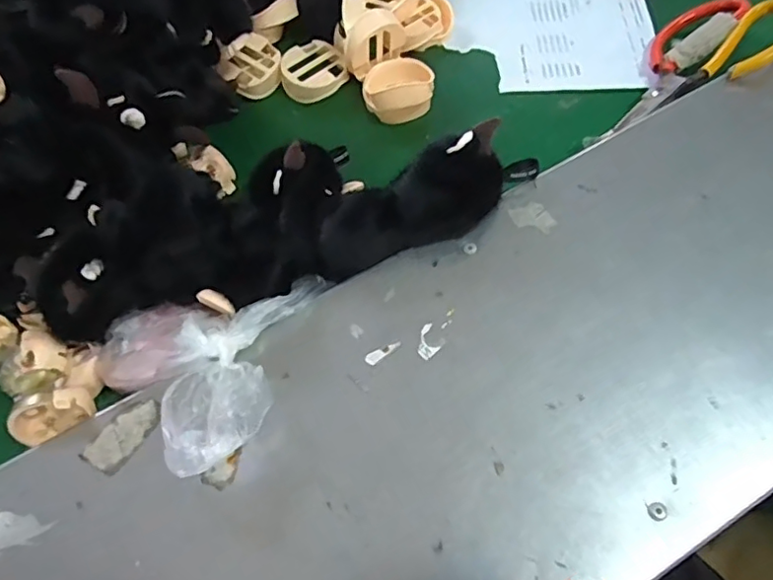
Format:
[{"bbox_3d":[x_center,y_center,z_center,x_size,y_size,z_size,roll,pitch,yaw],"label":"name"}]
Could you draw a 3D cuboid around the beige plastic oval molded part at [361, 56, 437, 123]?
[{"bbox_3d":[0.010,-0.168,0.489,0.056,0.028,0.049,-13,62,-4],"label":"beige plastic oval molded part"}]

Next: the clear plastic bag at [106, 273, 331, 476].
[{"bbox_3d":[-0.110,0.047,0.349,0.139,0.035,0.120,-7,62,-1],"label":"clear plastic bag"}]

